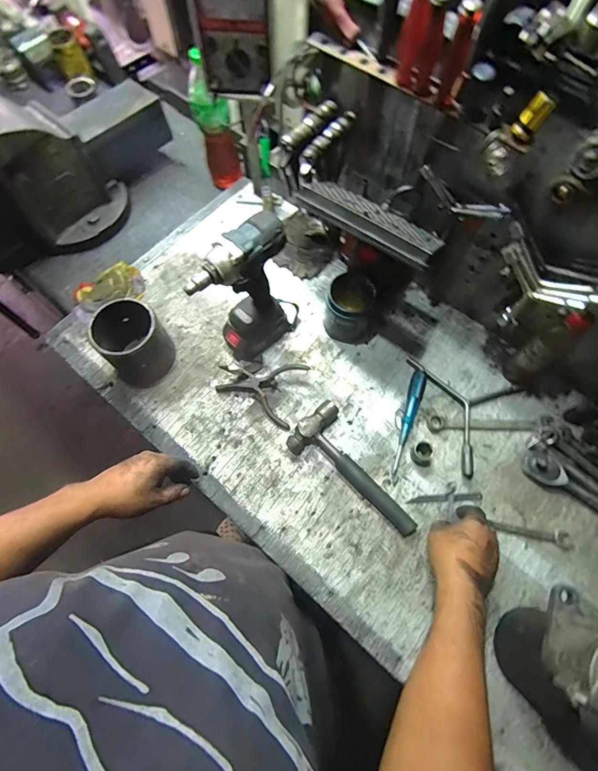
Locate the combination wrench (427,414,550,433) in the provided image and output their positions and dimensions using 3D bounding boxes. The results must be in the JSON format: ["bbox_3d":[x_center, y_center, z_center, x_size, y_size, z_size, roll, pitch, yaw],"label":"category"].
[{"bbox_3d":[0.337,0.067,0.656,0.215,0.012,0.031,0,69,-1],"label":"combination wrench"}]

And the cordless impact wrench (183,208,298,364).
[{"bbox_3d":[-0.082,-0.144,0.622,0.162,0.234,0.083,-42,75,-15],"label":"cordless impact wrench"}]

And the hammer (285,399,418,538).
[{"bbox_3d":[0.093,0.145,0.619,0.103,0.033,0.243,-39,74,-14],"label":"hammer"}]

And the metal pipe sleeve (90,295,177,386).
[{"bbox_3d":[-0.296,-0.077,0.664,0.117,0.114,0.114,42,74,14],"label":"metal pipe sleeve"}]

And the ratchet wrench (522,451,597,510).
[{"bbox_3d":[0.479,0.187,0.592,0.240,0.042,0.043,36,73,12],"label":"ratchet wrench"}]

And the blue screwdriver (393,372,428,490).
[{"bbox_3d":[0.193,0.070,0.653,0.029,0.023,0.202,18,70,6],"label":"blue screwdriver"}]

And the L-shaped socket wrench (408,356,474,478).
[{"bbox_3d":[0.271,0.040,0.656,0.061,0.026,0.232,-14,70,-6],"label":"L-shaped socket wrench"}]

